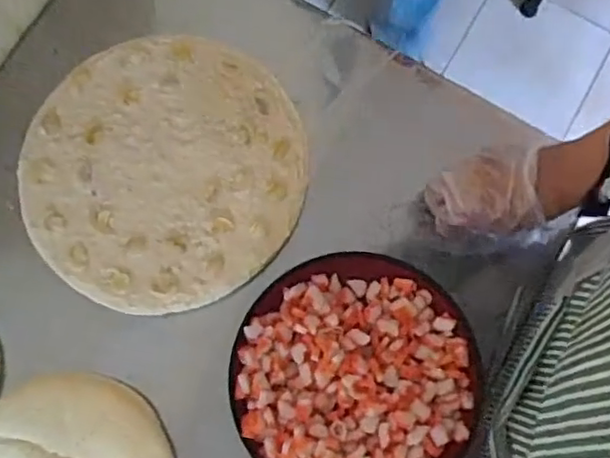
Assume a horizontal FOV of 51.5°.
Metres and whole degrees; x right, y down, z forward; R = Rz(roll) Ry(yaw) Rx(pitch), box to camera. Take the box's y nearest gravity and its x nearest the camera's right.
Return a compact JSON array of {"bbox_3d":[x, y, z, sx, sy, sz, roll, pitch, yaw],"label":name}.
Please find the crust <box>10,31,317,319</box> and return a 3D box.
[{"bbox_3d":[-0.140,-0.059,0.624,0.272,0.015,0.264,0,78,0],"label":"crust"}]

